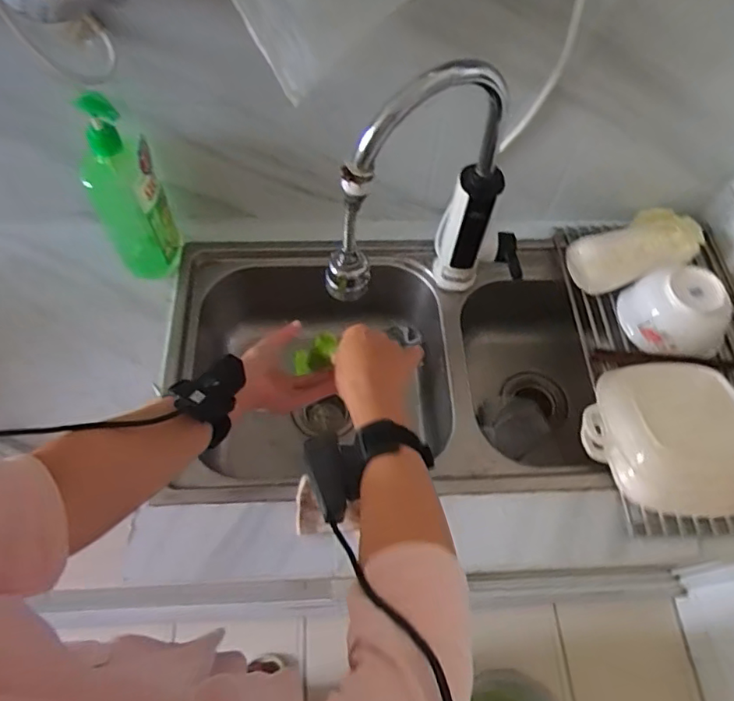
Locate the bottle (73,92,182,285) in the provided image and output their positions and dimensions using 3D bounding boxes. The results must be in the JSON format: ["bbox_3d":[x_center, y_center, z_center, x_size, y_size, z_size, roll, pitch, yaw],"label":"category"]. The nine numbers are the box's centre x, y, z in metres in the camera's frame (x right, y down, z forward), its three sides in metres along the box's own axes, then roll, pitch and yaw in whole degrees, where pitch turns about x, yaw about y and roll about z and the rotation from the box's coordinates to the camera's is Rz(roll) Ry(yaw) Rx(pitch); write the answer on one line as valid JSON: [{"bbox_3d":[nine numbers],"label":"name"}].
[{"bbox_3d":[-0.309,-0.203,0.712,0.094,0.262,0.074,-23,64,-15],"label":"bottle"}]

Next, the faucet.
[{"bbox_3d":[0.063,-0.156,0.657,0.243,0.366,0.069,-33,67,-19],"label":"faucet"}]

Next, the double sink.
[{"bbox_3d":[0.047,0.054,0.855,0.642,0.227,0.386,-3,61,-4],"label":"double sink"}]

